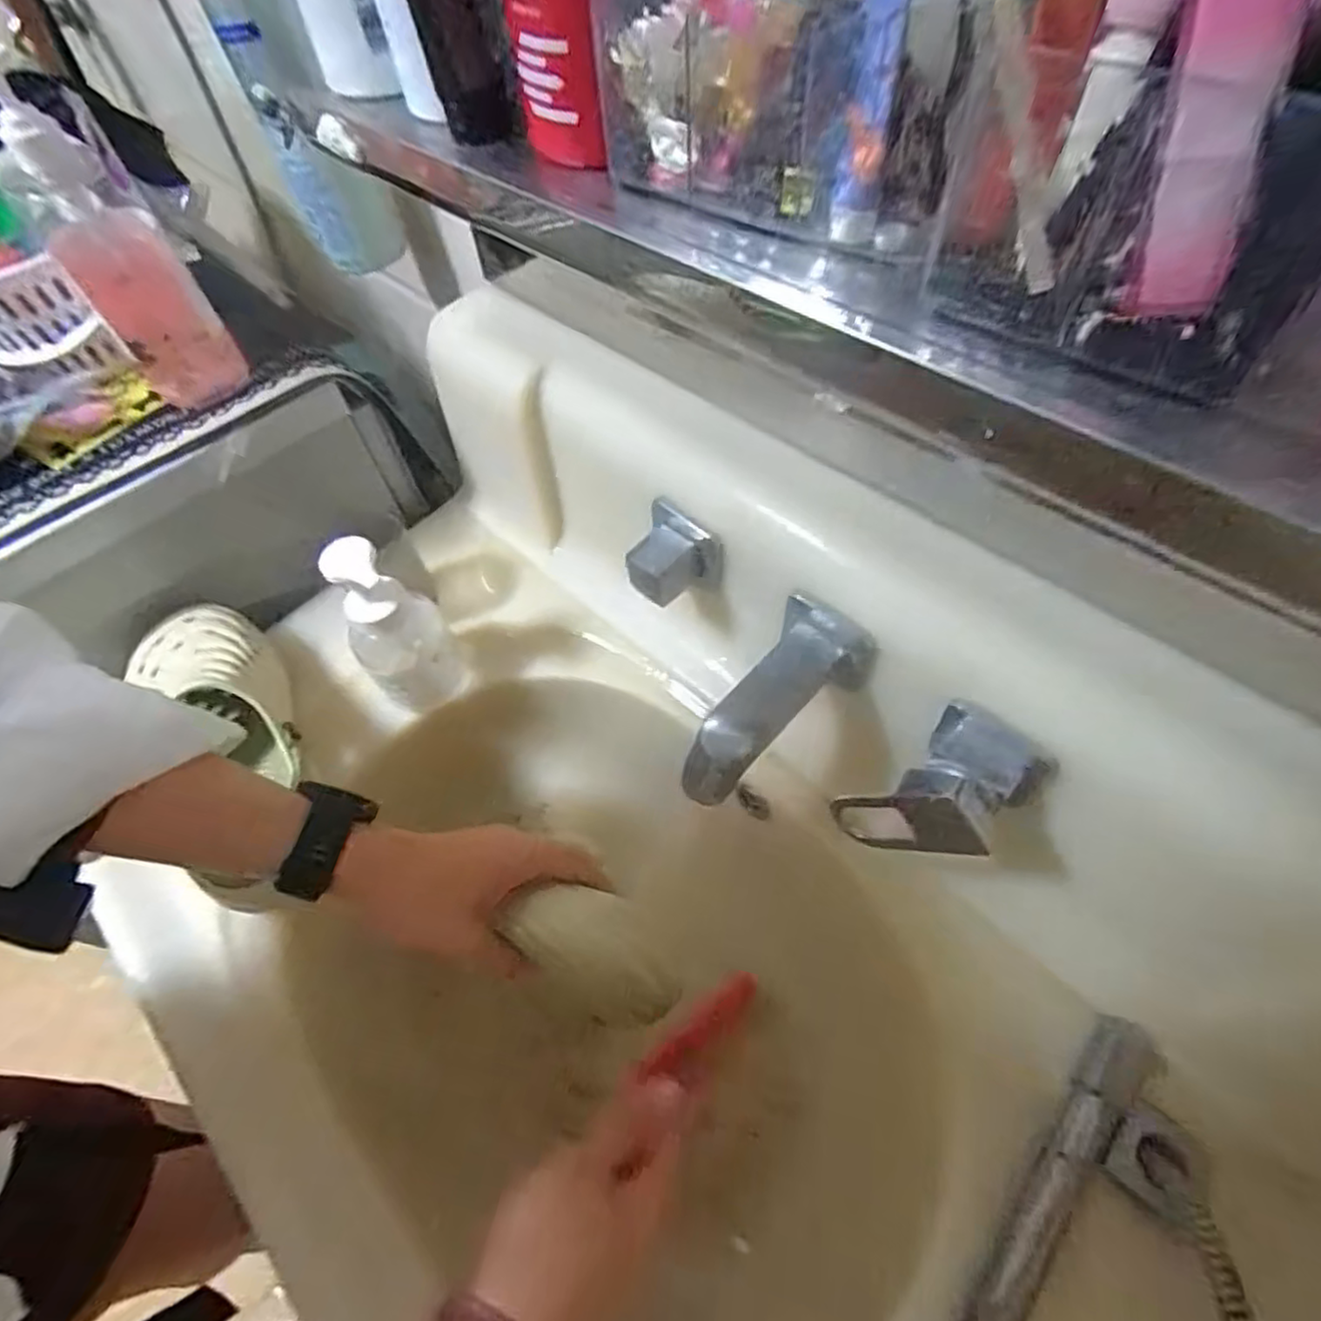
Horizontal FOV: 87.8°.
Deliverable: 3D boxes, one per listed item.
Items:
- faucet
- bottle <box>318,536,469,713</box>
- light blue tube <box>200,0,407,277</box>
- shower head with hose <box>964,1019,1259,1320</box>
[{"bbox_3d":[0.069,0.030,0.396,0.056,0.047,0.123,30,64,21],"label":"faucet"},{"bbox_3d":[-0.197,-0.023,0.509,0.068,0.157,0.055,-33,61,-16],"label":"bottle"},{"bbox_3d":[-0.256,-0.398,0.510,0.074,0.178,0.059,-6,57,0],"label":"light blue tube"},{"bbox_3d":[0.209,0.342,0.299,0.139,0.044,0.318,29,64,20],"label":"shower head with hose"}]

